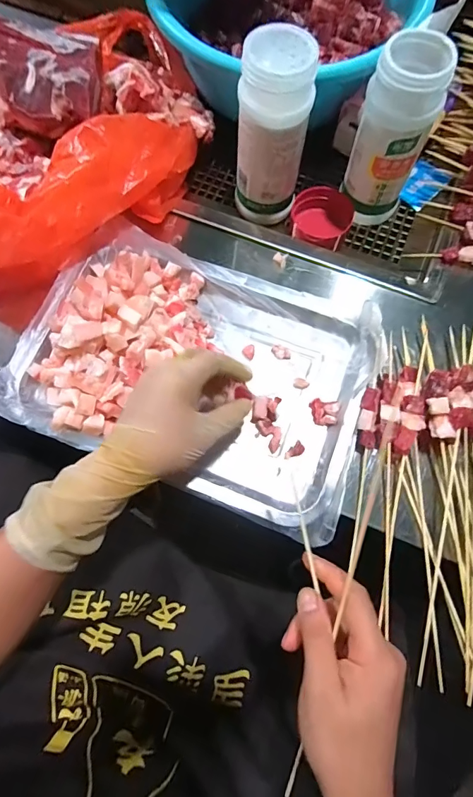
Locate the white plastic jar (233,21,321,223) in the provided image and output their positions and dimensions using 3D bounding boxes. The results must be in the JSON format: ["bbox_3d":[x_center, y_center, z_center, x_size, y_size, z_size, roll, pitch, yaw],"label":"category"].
[{"bbox_3d":[0.034,-0.245,0.389,0.061,0.149,0.065,0,74,1],"label":"white plastic jar"}]

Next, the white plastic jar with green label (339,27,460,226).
[{"bbox_3d":[0.143,-0.241,0.386,0.062,0.143,0.061,0,74,1],"label":"white plastic jar with green label"}]

